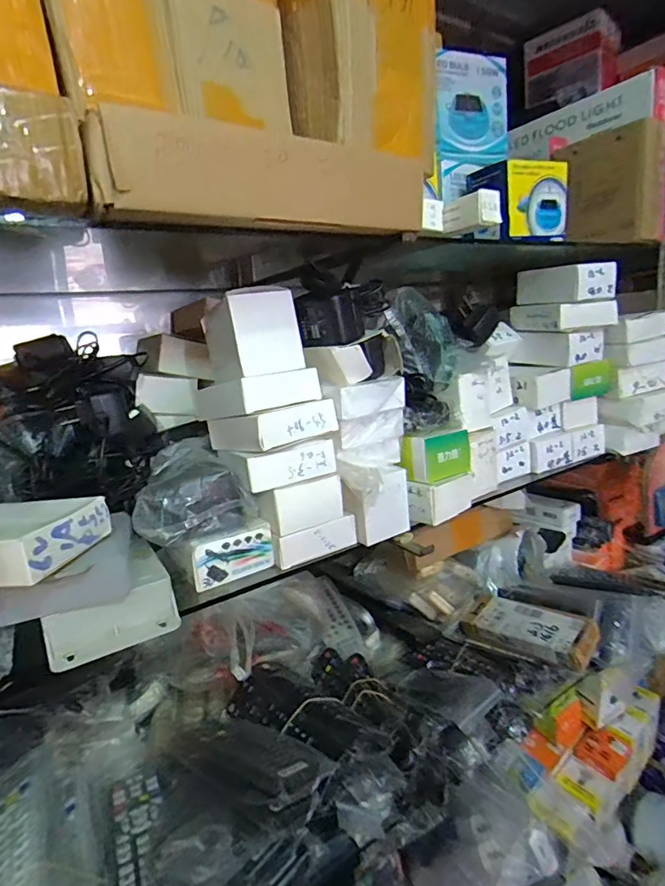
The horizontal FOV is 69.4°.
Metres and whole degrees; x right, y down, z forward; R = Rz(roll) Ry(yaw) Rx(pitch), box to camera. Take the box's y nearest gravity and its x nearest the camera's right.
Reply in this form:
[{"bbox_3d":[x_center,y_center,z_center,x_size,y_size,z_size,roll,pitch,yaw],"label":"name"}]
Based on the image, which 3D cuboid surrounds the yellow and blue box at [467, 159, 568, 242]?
[{"bbox_3d":[0.239,-0.302,0.621,0.098,0.092,0.078,-12,13,-27],"label":"yellow and blue box"}]

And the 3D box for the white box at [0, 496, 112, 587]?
[{"bbox_3d":[-0.210,0.062,0.309,0.091,0.032,0.082,-4,12,12],"label":"white box"}]

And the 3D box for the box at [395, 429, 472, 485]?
[{"bbox_3d":[0.108,0.011,0.496,0.070,0.043,0.037,-16,15,-38],"label":"box"}]

